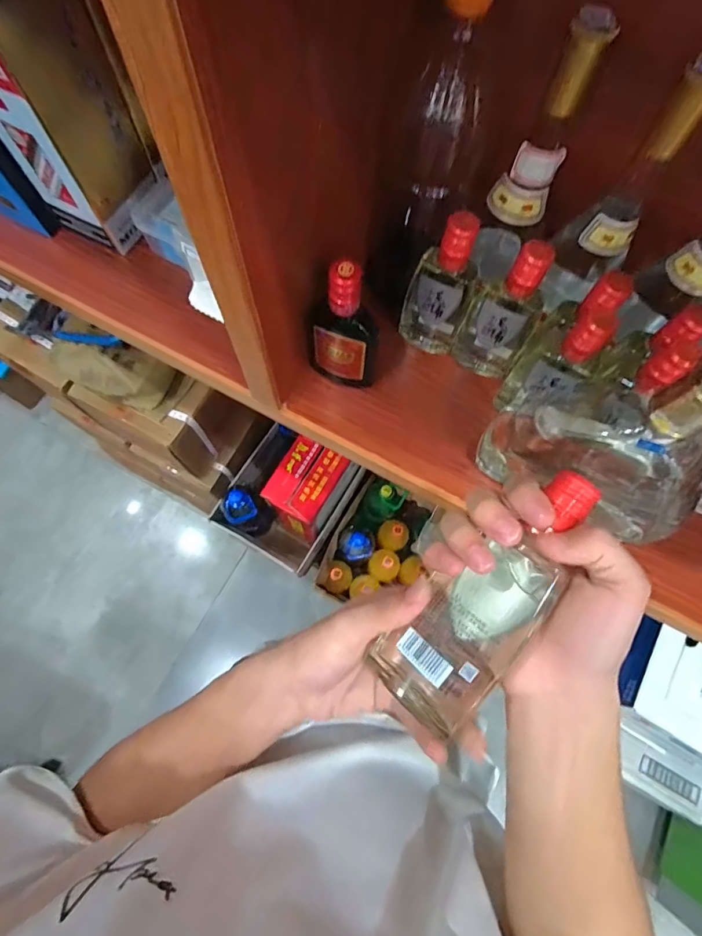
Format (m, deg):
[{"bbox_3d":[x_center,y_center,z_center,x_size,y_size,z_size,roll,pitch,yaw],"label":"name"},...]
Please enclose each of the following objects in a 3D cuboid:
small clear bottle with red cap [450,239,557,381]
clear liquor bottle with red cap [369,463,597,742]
[{"bbox_3d":[0.149,-0.147,0.439,0.064,0.171,0.041,33,74,9],"label":"small clear bottle with red cap"},{"bbox_3d":[0.082,0.074,0.254,0.061,0.033,0.160,39,94,10],"label":"clear liquor bottle with red cap"}]

